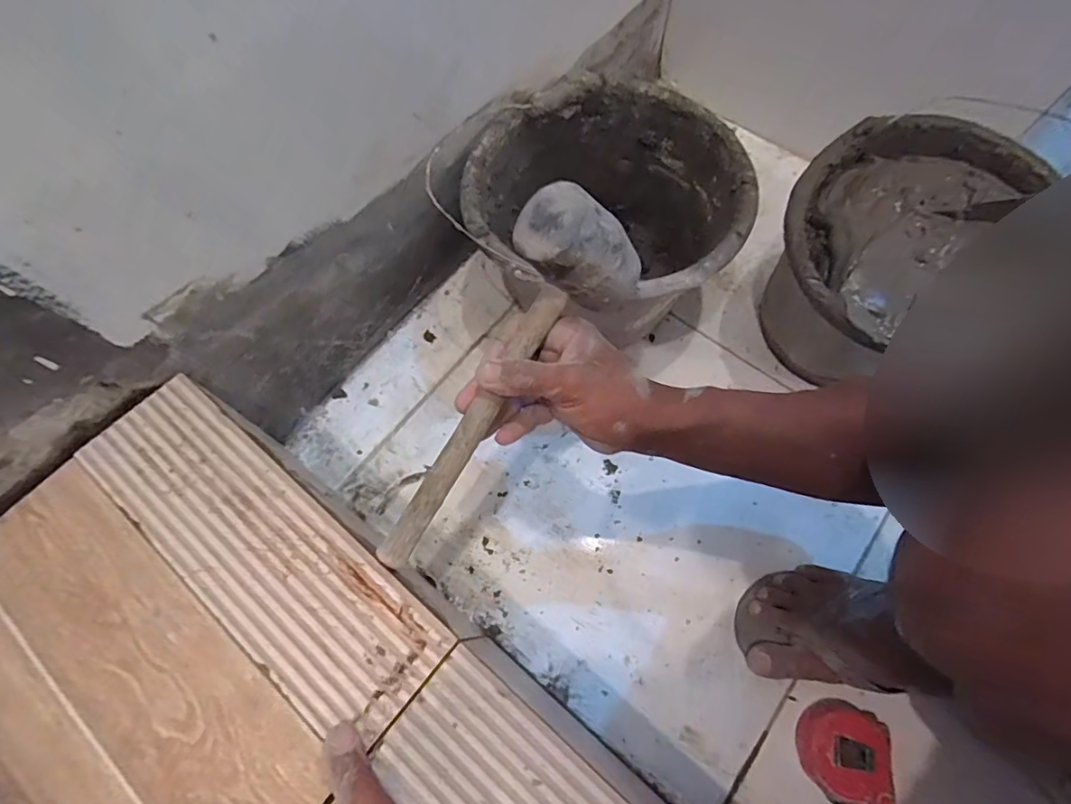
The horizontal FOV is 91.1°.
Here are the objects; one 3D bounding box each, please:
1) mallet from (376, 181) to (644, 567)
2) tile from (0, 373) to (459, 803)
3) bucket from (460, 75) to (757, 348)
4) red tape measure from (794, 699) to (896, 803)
[{"bbox_3d":[-0.027,-0.005,0.372,0.074,0.069,0.286,32,99,13],"label":"mallet"},{"bbox_3d":[-0.263,0.161,0.372,0.320,0.006,0.263,38,73,15],"label":"tile"},{"bbox_3d":[0.077,-0.189,0.607,0.278,0.205,0.257,22,70,10],"label":"bucket"},{"bbox_3d":[0.280,0.320,0.482,0.072,0.039,0.080,14,69,7],"label":"red tape measure"}]

